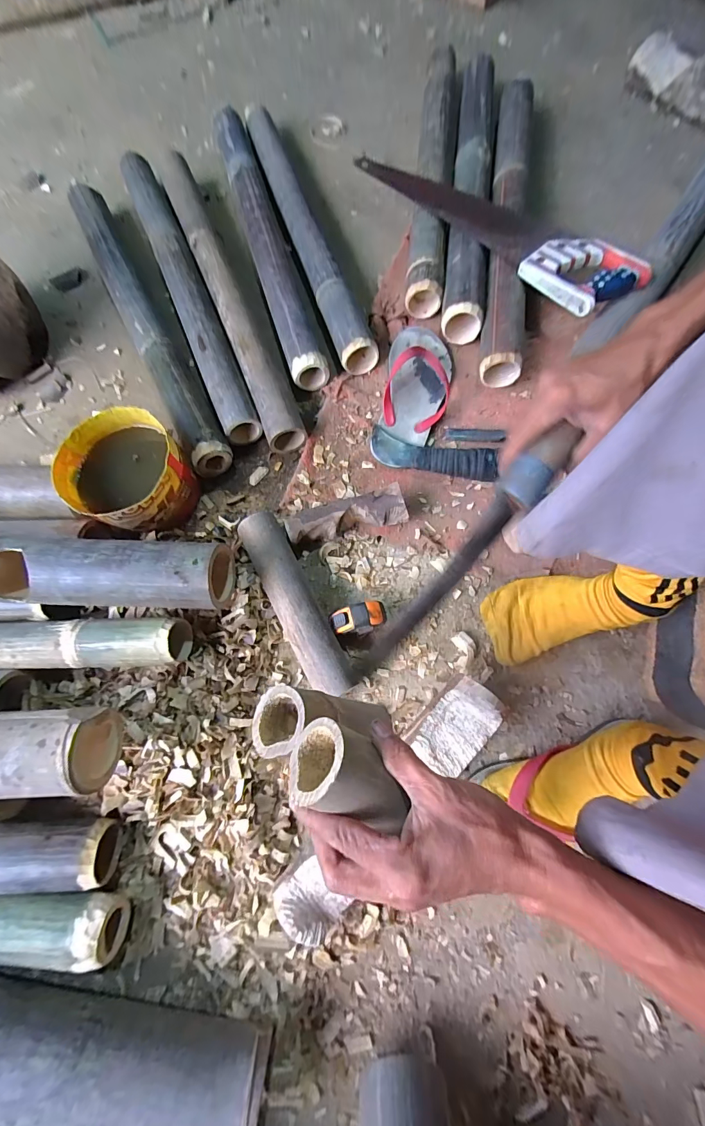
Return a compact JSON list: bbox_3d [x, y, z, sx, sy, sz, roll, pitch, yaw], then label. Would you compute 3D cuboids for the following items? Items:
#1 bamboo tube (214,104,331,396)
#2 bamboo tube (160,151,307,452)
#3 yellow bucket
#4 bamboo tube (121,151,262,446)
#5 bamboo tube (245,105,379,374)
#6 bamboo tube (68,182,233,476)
[{"bbox_3d":[-0.165,-0.609,0.705,0.067,0.062,0.708,-16,74,-2],"label":"bamboo tube"},{"bbox_3d":[-0.216,-0.474,0.662,0.061,0.053,0.649,-21,73,-6],"label":"bamboo tube"},{"bbox_3d":[-0.310,-0.120,0.553,0.152,0.099,0.152,0,72,1],"label":"yellow bucket"},{"bbox_3d":[-0.291,-0.482,0.686,0.061,0.067,0.659,-24,74,-4],"label":"bamboo tube"},{"bbox_3d":[-0.087,-0.601,0.693,0.061,0.053,0.657,-18,74,-3],"label":"bamboo tube"},{"bbox_3d":[-0.356,-0.421,0.666,0.062,0.069,0.664,-27,74,-8],"label":"bamboo tube"}]

